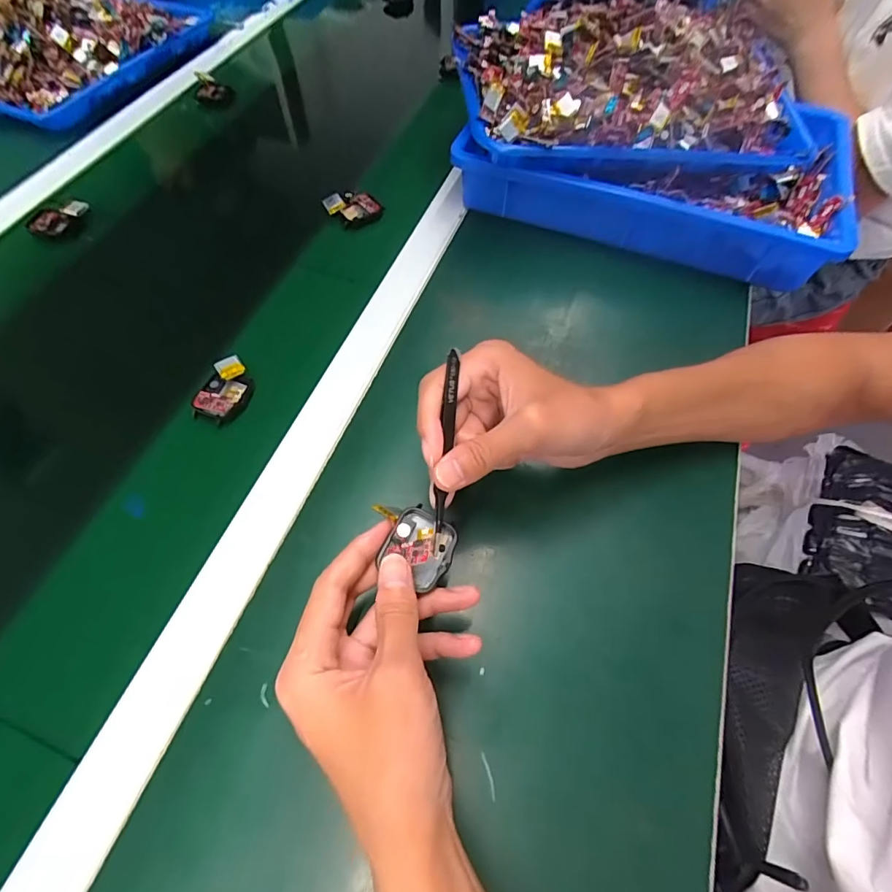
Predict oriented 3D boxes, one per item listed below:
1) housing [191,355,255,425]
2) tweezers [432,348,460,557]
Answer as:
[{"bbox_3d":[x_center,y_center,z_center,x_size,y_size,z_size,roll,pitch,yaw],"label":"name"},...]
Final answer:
[{"bbox_3d":[-0.182,-0.047,0.390,0.038,0.014,0.057,8,61,6],"label":"housing"},{"bbox_3d":[-0.001,0.002,0.269,0.007,0.005,0.116,6,80,0],"label":"tweezers"}]

